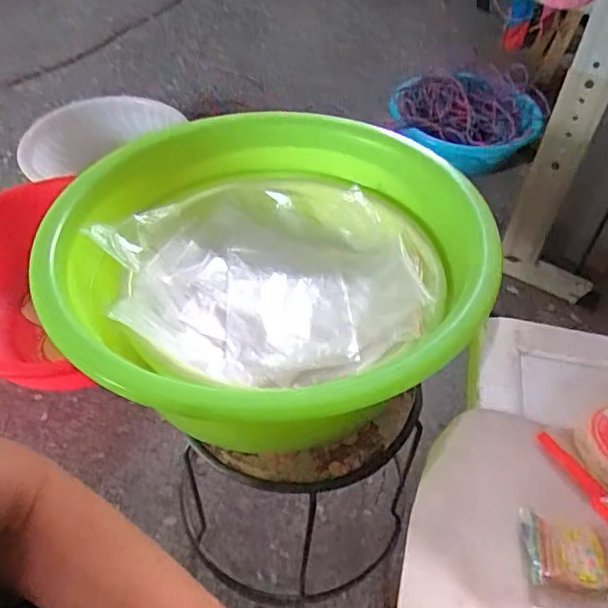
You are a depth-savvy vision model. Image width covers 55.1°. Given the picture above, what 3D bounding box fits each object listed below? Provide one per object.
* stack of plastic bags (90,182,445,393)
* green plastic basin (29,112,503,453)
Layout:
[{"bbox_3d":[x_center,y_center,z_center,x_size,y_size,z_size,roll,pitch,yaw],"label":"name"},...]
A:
[{"bbox_3d":[-0.038,-0.047,0.681,0.359,0.083,0.294,-2,48,-3],"label":"stack of plastic bags"},{"bbox_3d":[-0.027,-0.063,0.689,0.438,0.166,0.432,1,48,-1],"label":"green plastic basin"}]

